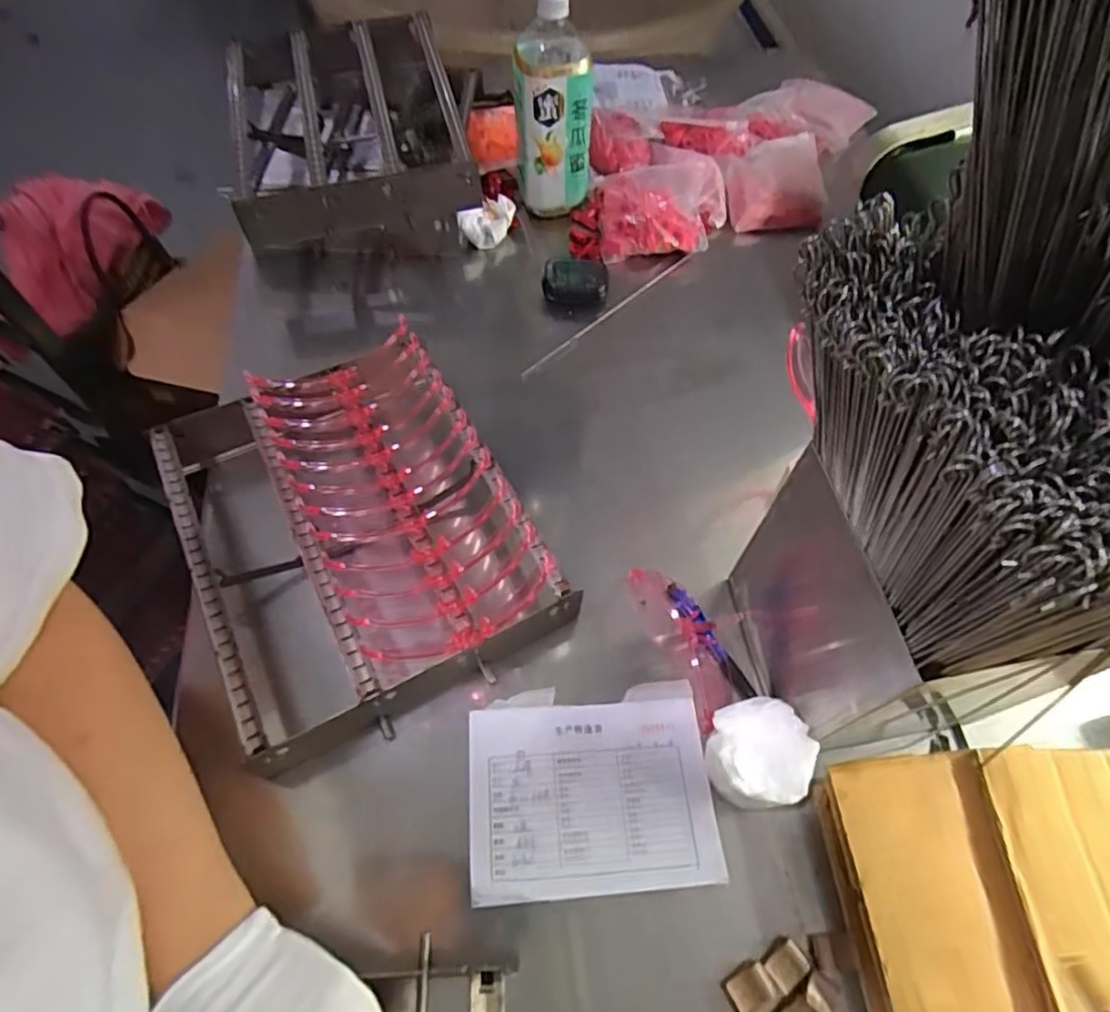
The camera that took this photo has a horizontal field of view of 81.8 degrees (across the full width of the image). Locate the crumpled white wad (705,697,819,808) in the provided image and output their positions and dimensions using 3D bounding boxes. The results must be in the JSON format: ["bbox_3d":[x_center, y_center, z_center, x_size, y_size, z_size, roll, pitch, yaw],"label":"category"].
[{"bbox_3d":[0.143,0.177,0.456,0.063,0.053,0.068,1,60,-1],"label":"crumpled white wad"}]

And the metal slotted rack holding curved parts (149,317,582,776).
[{"bbox_3d":[-0.165,0.009,0.523,0.244,0.092,0.301,-25,64,-15],"label":"metal slotted rack holding curved parts"}]

